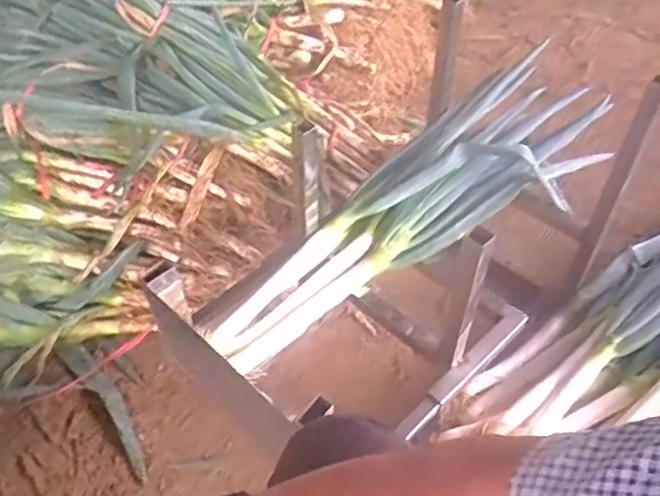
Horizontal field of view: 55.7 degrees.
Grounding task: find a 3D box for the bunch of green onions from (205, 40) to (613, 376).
[{"bbox_3d":[0.181,-0.084,1.003,0.223,0.113,0.857,35,56,30],"label":"bunch of green onions"}]

